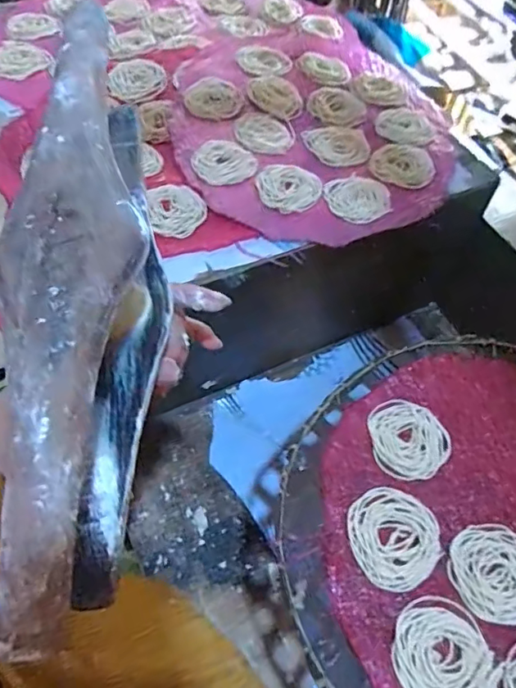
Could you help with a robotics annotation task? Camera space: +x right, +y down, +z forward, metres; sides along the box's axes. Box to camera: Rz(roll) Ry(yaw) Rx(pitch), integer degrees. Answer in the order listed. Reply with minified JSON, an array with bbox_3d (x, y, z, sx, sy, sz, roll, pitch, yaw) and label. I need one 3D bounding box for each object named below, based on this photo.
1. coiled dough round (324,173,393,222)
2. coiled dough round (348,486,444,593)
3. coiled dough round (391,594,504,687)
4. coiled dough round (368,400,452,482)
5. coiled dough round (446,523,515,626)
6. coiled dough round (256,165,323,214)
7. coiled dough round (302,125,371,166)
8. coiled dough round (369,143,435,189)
[{"bbox_3d":[0.112,-0.164,0.596,0.071,0.004,0.067,2,56,-3],"label":"coiled dough round"},{"bbox_3d":[0.110,0.154,0.431,0.074,0.005,0.074,2,56,-3],"label":"coiled dough round"},{"bbox_3d":[0.133,0.225,0.384,0.070,0.004,0.074,-17,59,-15],"label":"coiled dough round"},{"bbox_3d":[0.136,0.085,0.479,0.070,0.005,0.072,2,56,-3],"label":"coiled dough round"},{"bbox_3d":[0.190,0.179,0.420,0.076,0.004,0.071,2,56,-3],"label":"coiled dough round"},{"bbox_3d":[0.036,-0.174,0.592,0.073,0.008,0.069,2,56,-3],"label":"coiled dough round"},{"bbox_3d":[0.096,-0.241,0.645,0.080,0.008,0.067,-4,57,-7],"label":"coiled dough round"},{"bbox_3d":[0.172,-0.215,0.633,0.074,0.004,0.076,2,56,-3],"label":"coiled dough round"}]

